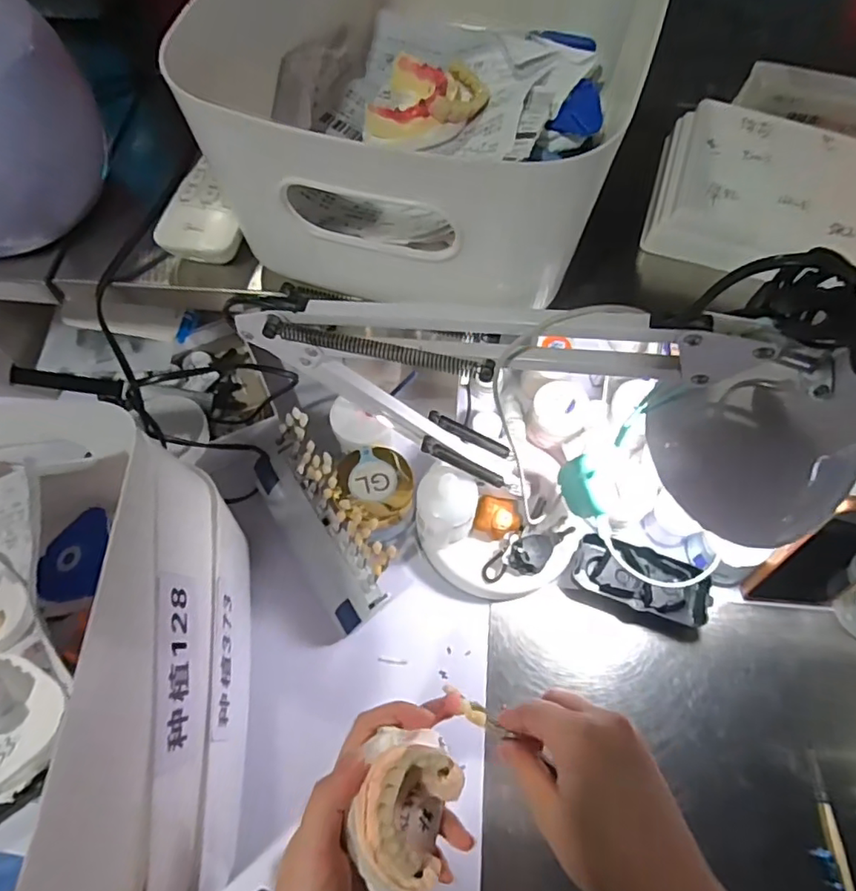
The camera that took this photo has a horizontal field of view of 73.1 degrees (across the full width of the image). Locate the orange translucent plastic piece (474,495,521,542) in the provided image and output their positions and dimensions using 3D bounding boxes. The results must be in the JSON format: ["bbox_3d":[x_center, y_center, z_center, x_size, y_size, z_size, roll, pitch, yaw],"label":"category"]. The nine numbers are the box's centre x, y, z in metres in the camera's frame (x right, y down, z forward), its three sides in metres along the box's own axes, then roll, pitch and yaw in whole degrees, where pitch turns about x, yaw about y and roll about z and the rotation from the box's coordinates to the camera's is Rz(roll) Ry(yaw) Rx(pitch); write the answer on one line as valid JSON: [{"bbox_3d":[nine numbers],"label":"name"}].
[{"bbox_3d":[0.058,0.062,0.486,0.036,0.028,0.029,12,65,5],"label":"orange translucent plastic piece"}]

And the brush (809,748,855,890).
[{"bbox_3d":[0.295,0.311,0.404,0.010,0.011,0.169,1,64,0],"label":"brush"}]

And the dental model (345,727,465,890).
[{"bbox_3d":[-0.008,0.189,0.292,0.062,0.030,0.074,28,59,-32],"label":"dental model"}]

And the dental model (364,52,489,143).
[{"bbox_3d":[0.001,-0.227,0.382,0.070,0.021,0.072,0,64,-1],"label":"dental model"}]

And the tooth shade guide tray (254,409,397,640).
[{"bbox_3d":[-0.091,0.064,0.485,0.068,0.074,0.174,-31,68,-15],"label":"tooth shade guide tray"}]

